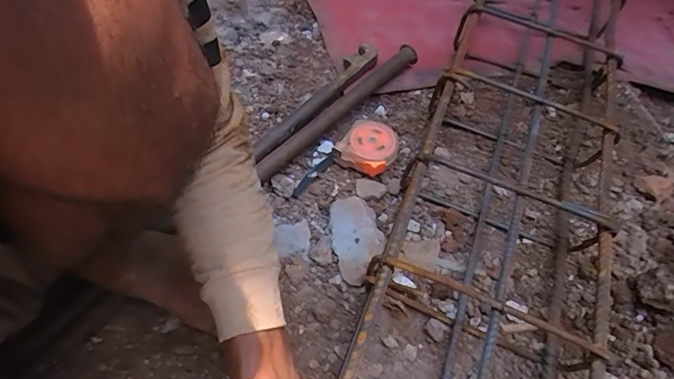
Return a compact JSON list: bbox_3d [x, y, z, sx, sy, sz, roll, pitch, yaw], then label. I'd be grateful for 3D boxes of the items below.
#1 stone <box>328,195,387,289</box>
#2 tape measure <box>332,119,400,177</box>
[{"bbox_3d":[0.025,0.059,0.566,0.065,0.020,0.120,-15,56,-9],"label":"stone"},{"bbox_3d":[0.049,-0.063,0.645,0.078,0.040,0.082,29,60,20],"label":"tape measure"}]

